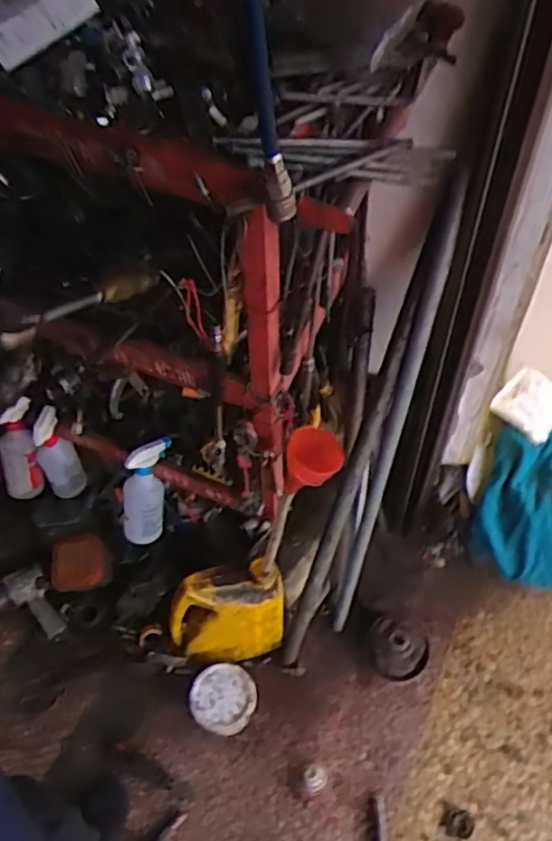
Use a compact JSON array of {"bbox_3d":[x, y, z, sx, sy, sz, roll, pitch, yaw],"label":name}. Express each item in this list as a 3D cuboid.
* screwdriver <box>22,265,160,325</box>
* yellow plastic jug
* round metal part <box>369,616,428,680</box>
[{"bbox_3d":[-0.187,-0.139,0.728,0.027,0.027,0.177,29,37,15],"label":"screwdriver"},{"bbox_3d":[-0.094,0.380,1.303,0.218,0.238,0.110,-12,55,-7],"label":"yellow plastic jug"},{"bbox_3d":[0.257,0.479,1.395,0.129,0.096,0.104,1,54,3],"label":"round metal part"}]

